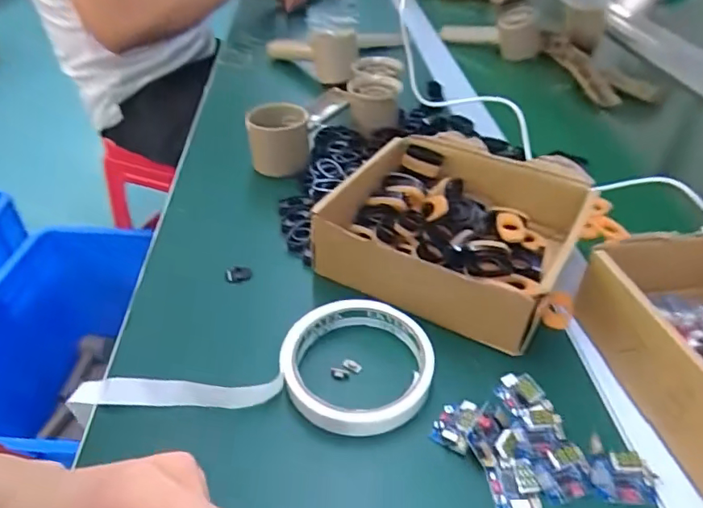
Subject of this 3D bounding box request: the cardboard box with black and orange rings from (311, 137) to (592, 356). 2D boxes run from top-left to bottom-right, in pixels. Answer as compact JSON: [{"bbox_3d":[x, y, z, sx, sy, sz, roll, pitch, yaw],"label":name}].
[{"bbox_3d":[0.073,-0.017,0.389,0.165,0.060,0.148,19,44,21],"label":"cardboard box with black and orange rings"}]

